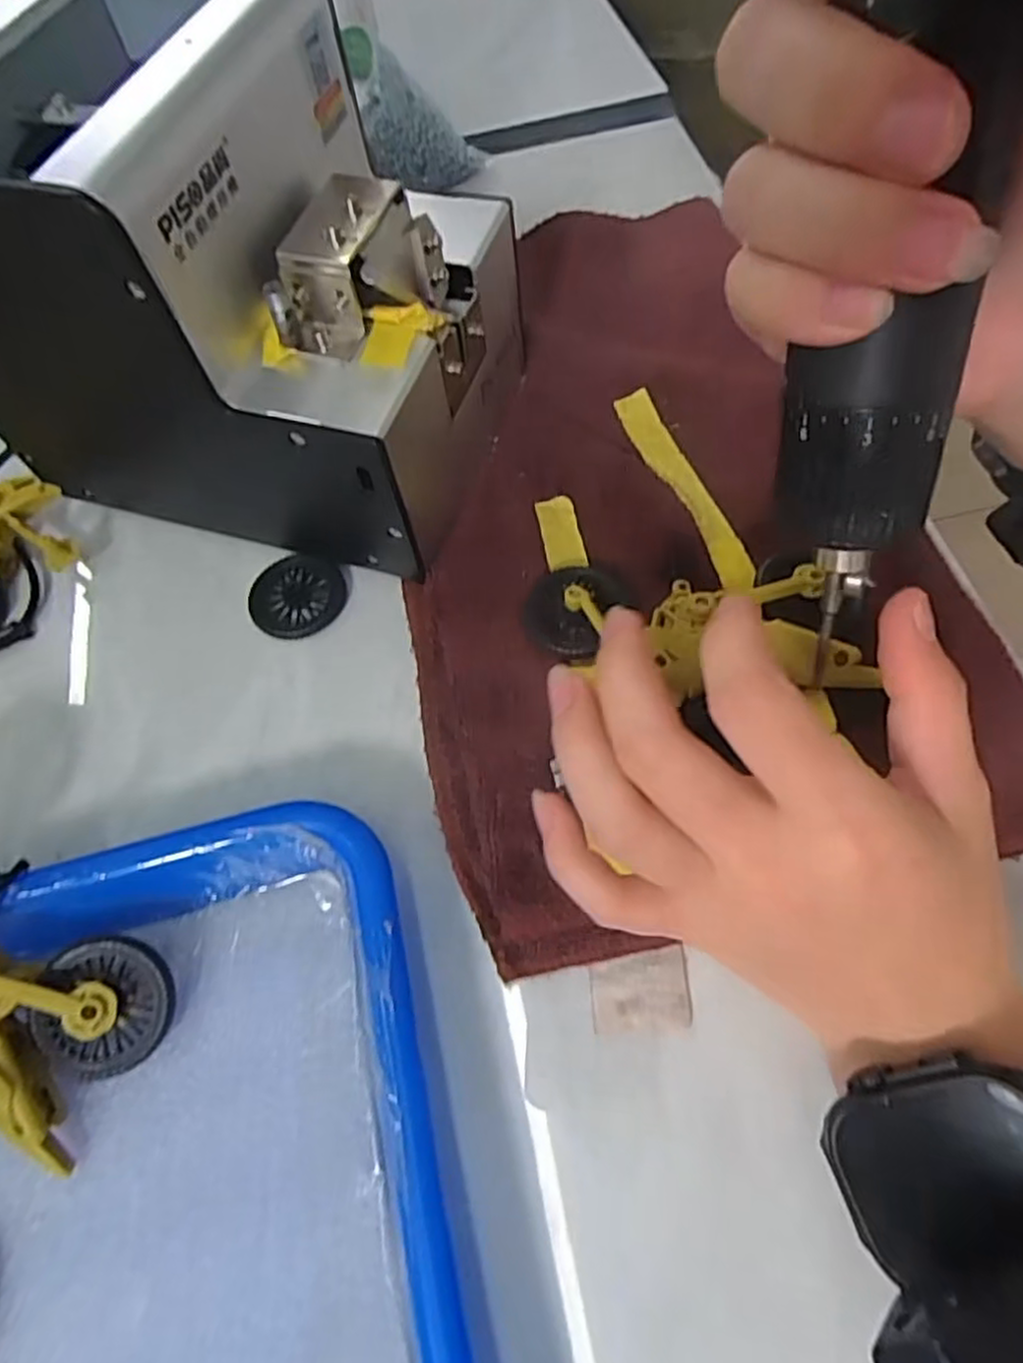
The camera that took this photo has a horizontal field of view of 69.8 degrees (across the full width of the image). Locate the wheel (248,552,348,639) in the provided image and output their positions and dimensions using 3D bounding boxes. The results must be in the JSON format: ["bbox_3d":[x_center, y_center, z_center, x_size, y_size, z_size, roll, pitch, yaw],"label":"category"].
[{"bbox_3d":[-0.087,-0.034,0.295,0.037,0.007,0.036,-1,64,3],"label":"wheel"}]

